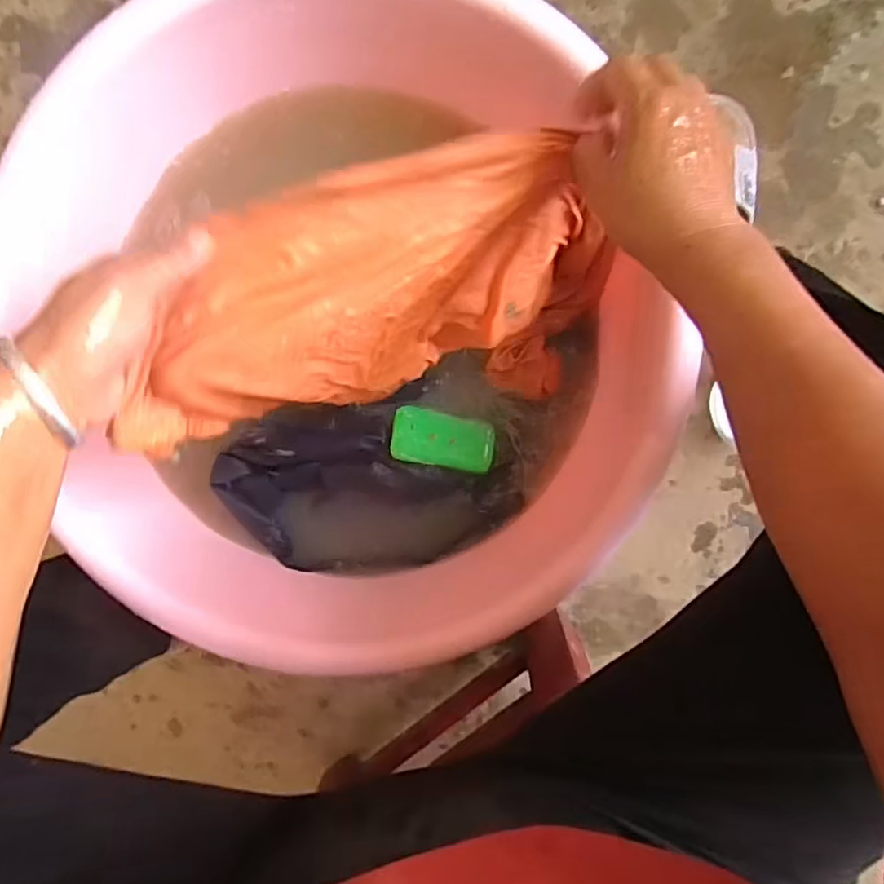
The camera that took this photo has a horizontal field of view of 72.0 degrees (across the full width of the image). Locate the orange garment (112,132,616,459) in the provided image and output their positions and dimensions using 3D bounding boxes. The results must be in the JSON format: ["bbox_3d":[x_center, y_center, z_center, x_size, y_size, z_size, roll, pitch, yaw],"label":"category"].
[{"bbox_3d":[-0.021,-0.098,0.460,0.323,0.260,0.147,-14,94,4],"label":"orange garment"}]

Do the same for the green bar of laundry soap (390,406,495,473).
[{"bbox_3d":[0.002,-0.001,0.599,0.099,0.024,0.051,11,95,2],"label":"green bar of laundry soap"}]

